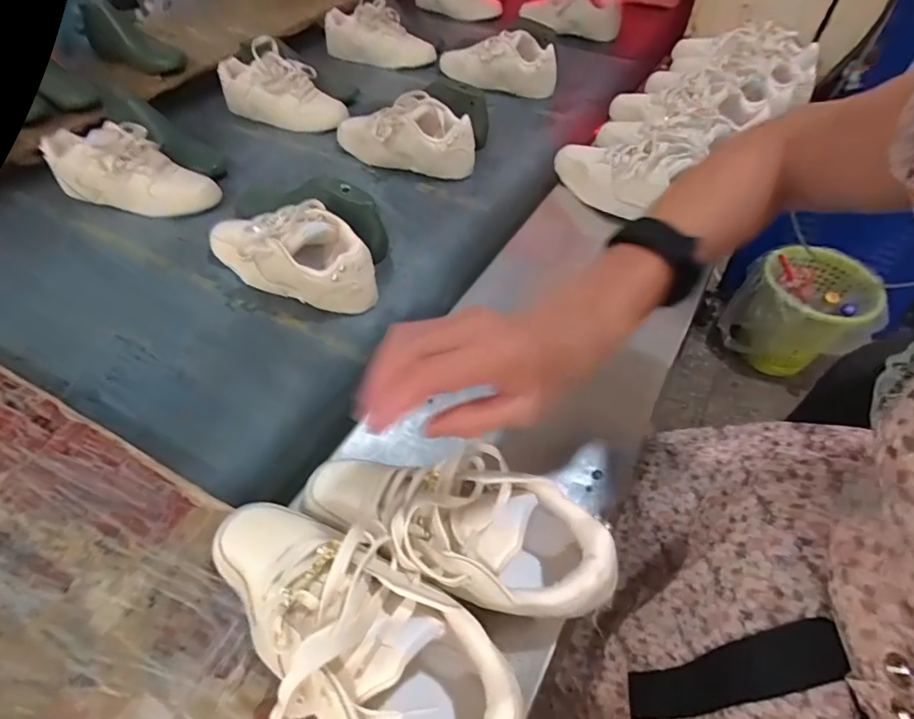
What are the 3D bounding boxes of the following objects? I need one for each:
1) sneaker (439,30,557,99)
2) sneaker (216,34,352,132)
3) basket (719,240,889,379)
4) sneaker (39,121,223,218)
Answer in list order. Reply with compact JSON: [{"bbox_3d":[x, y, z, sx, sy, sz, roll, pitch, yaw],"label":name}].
[{"bbox_3d":[0.085,-0.629,1.033,0.247,0.091,0.102,9,53,6],"label":"sneaker"},{"bbox_3d":[-0.317,-0.507,0.922,0.254,0.111,0.115,23,56,16],"label":"sneaker"},{"bbox_3d":[0.954,-0.110,1.424,0.290,0.333,0.334,23,56,16],"label":"basket"},{"bbox_3d":[-0.481,-0.283,0.742,0.240,0.093,0.118,13,52,11],"label":"sneaker"}]

